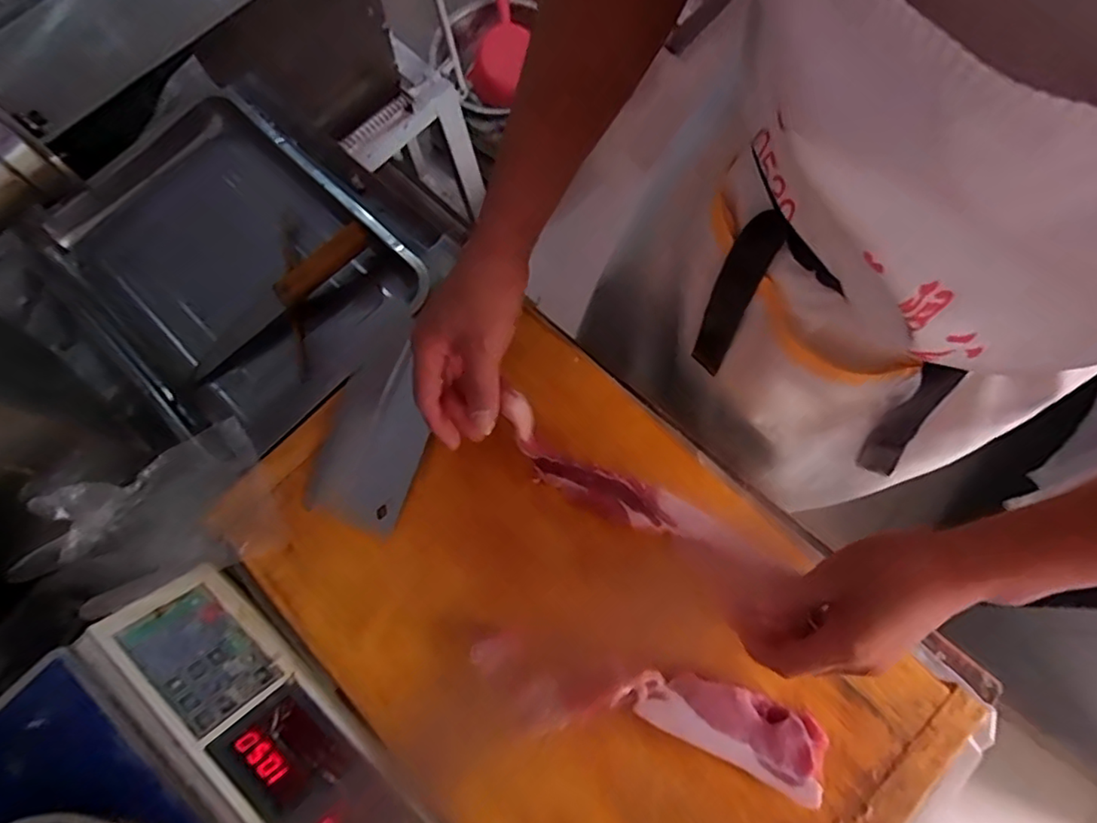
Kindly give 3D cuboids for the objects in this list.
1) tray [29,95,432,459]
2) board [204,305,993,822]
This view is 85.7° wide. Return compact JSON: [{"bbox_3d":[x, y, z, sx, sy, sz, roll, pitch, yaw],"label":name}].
[{"bbox_3d":[-0.333,-0.161,0.646,0.398,0.071,0.290,43,79,13],"label":"tray"},{"bbox_3d":[0.017,0.161,0.494,0.569,0.023,0.361,43,79,13],"label":"board"}]

